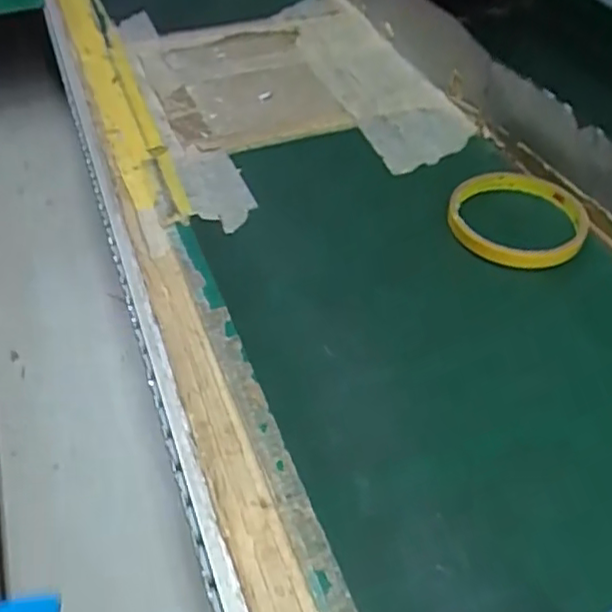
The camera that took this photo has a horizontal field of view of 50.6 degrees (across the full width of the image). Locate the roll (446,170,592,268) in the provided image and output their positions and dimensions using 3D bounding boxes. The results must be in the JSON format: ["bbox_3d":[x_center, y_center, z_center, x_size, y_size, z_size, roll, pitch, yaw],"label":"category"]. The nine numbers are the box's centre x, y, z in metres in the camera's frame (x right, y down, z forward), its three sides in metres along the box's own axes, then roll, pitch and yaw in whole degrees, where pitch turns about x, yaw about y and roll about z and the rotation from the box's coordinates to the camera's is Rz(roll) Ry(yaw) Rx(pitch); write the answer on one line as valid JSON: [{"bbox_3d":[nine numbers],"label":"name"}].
[{"bbox_3d":[0.135,-0.057,0.412,0.081,0.021,0.086,-1,46,1],"label":"roll"}]

